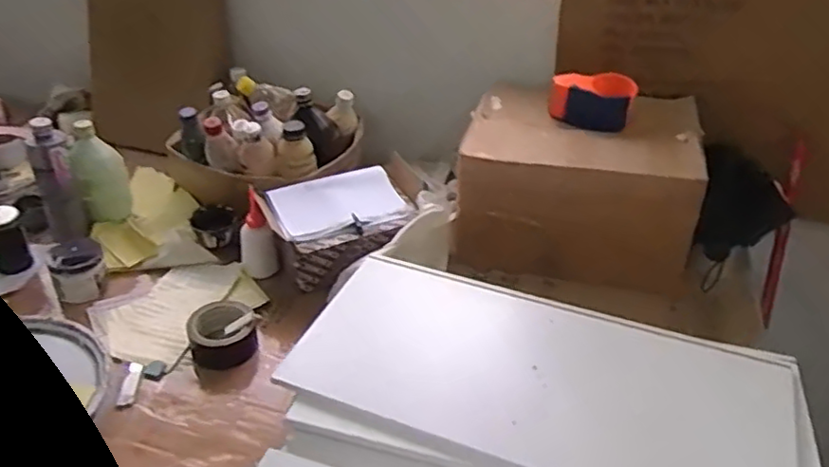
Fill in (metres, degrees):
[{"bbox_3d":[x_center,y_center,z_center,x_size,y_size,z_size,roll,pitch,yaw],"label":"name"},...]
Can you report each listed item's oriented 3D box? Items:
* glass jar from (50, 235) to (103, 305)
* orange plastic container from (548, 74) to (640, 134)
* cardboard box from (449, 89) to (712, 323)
[{"bbox_3d":[-0.552,0.059,1.094,0.076,0.075,0.095,-15,39,-23],"label":"glass jar"},{"bbox_3d":[0.296,-0.223,1.114,0.133,0.075,0.084,17,38,19],"label":"orange plastic container"},{"bbox_3d":[0.284,-0.080,1.167,0.377,0.240,0.287,12,37,13],"label":"cardboard box"}]

